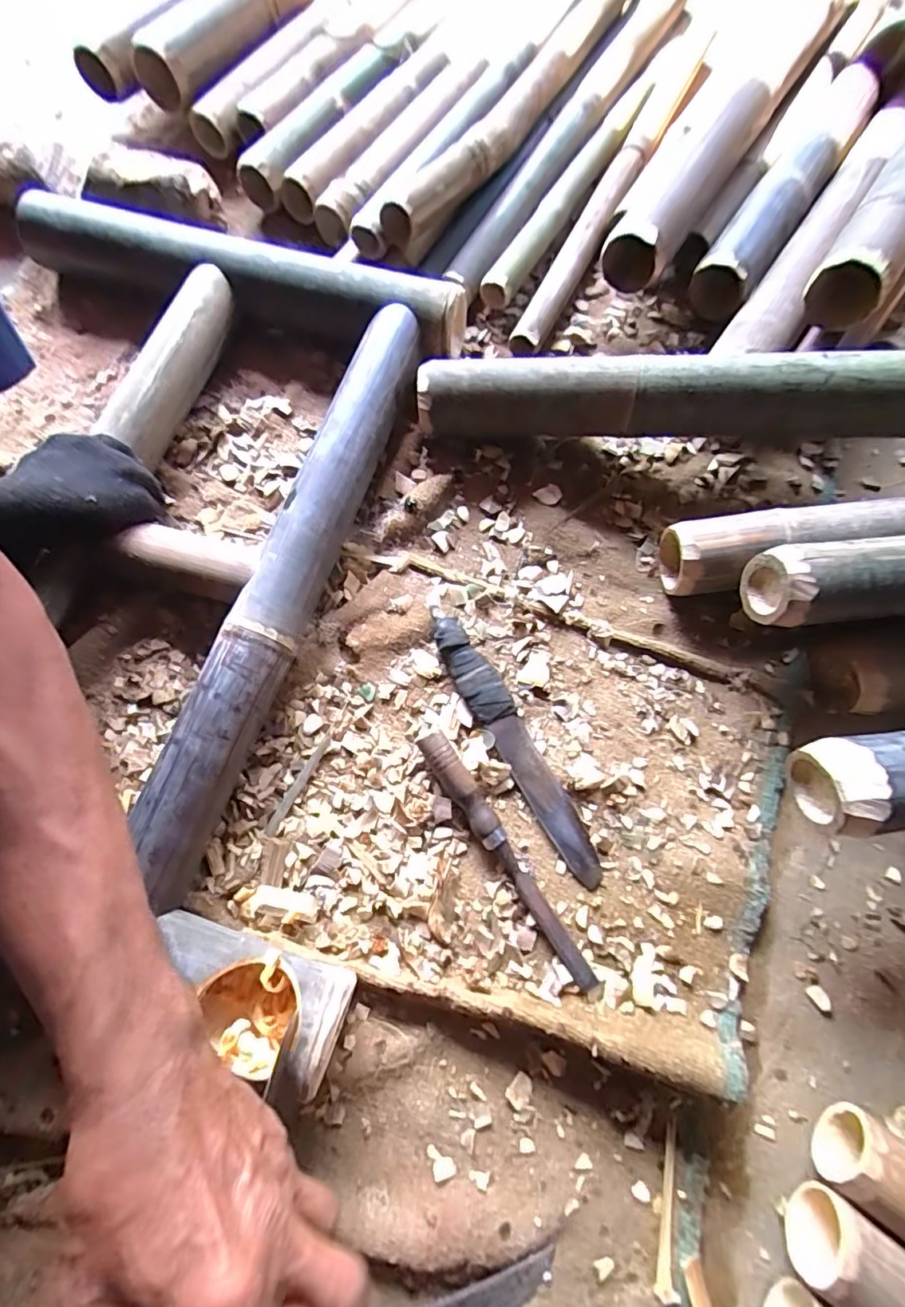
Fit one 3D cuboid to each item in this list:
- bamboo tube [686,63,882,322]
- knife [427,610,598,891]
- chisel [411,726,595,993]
[{"bbox_3d":[0.416,-0.576,0.654,0.068,0.060,0.445,33,75,10],"label":"bamboo tube"},{"bbox_3d":[0.053,0.076,0.475,0.036,0.022,0.264,-28,74,-9],"label":"knife"},{"bbox_3d":[0.045,0.167,0.445,0.023,0.028,0.232,-34,75,-10],"label":"chisel"}]

